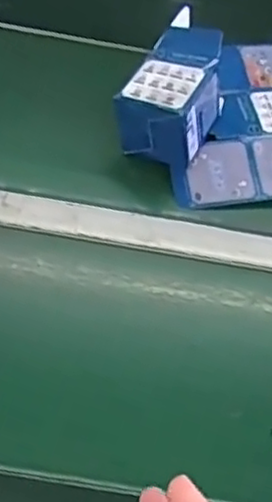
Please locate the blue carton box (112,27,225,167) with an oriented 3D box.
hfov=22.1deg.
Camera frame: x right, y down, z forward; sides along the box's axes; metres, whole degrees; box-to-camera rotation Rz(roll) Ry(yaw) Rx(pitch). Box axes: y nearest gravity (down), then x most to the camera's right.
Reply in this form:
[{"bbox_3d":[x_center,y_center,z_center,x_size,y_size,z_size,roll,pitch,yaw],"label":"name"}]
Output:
[{"bbox_3d":[0.045,-0.173,0.779,0.093,0.099,0.132,20,56,10],"label":"blue carton box"}]

